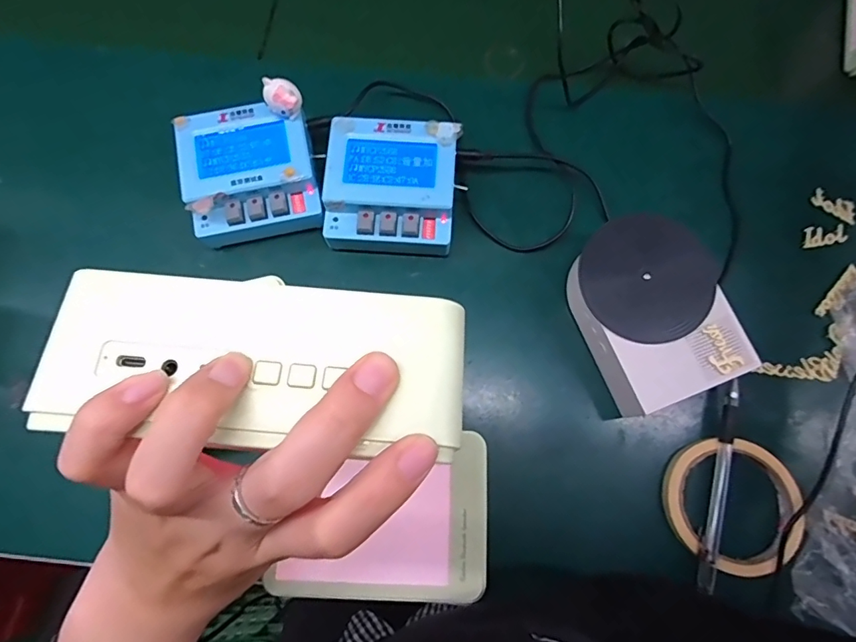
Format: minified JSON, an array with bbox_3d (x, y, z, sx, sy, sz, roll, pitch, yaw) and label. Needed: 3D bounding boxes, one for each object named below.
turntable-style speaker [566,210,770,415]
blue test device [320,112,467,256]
[{"bbox_3d":[0.165,-0.008,0.364,0.105,0.047,0.133,-21,75,-6],"label":"turntable-style speaker"},{"bbox_3d":[-0.029,-0.106,0.391,0.103,0.049,0.101,3,74,1],"label":"blue test device"}]

